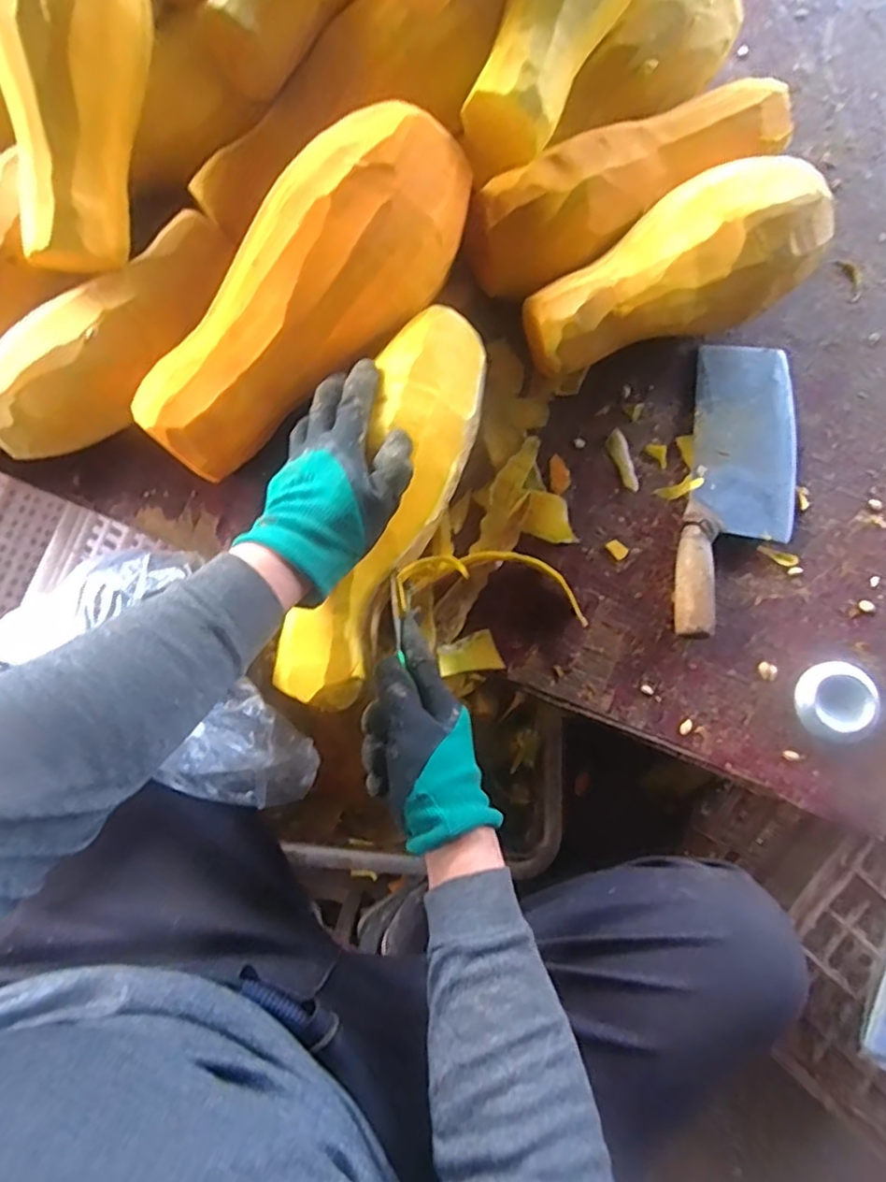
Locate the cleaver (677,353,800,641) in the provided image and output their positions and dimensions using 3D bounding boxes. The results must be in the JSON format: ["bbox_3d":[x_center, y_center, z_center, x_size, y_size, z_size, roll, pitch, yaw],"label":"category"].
[{"bbox_3d":[0.260,-0.091,0.545,0.090,0.028,0.273,11,79,3],"label":"cleaver"}]

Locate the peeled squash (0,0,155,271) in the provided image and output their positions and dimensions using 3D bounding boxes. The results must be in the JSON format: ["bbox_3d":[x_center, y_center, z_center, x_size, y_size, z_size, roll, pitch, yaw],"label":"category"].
[{"bbox_3d":[-0.276,-0.386,0.451,0.097,0.074,0.277,12,113,3],"label":"peeled squash"}]

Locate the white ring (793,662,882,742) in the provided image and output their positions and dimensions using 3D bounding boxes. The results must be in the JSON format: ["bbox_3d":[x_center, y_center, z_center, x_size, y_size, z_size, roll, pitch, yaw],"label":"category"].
[{"bbox_3d":[0.319,0.089,0.507,0.057,0.027,0.062,0,79,1],"label":"white ring"}]

